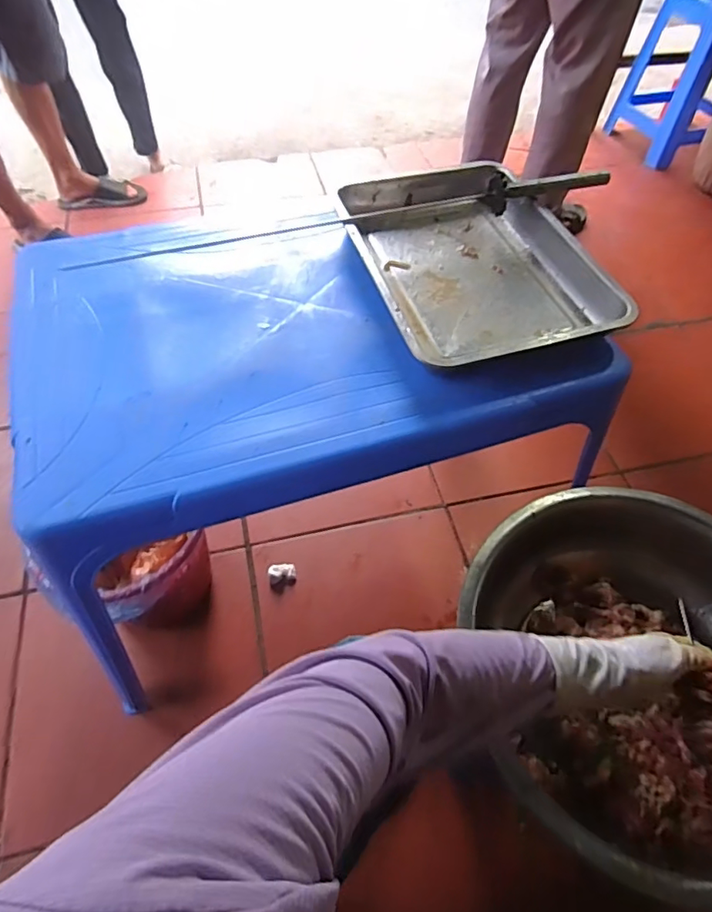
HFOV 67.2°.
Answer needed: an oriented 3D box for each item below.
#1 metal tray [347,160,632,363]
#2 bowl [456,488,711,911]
[{"bbox_3d":[0.160,-0.274,0.742,0.295,0.056,0.399,-11,57,-9],"label":"metal tray"},{"bbox_3d":[0.323,0.238,0.619,0.383,0.172,0.404,1,56,-1],"label":"bowl"}]

